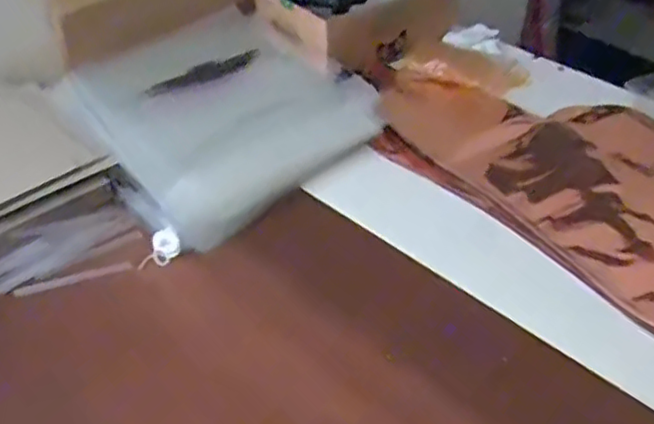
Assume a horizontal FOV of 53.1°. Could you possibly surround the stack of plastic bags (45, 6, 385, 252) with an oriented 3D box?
[{"bbox_3d":[-0.095,-0.088,0.578,0.242,0.043,0.216,34,51,31],"label":"stack of plastic bags"}]

